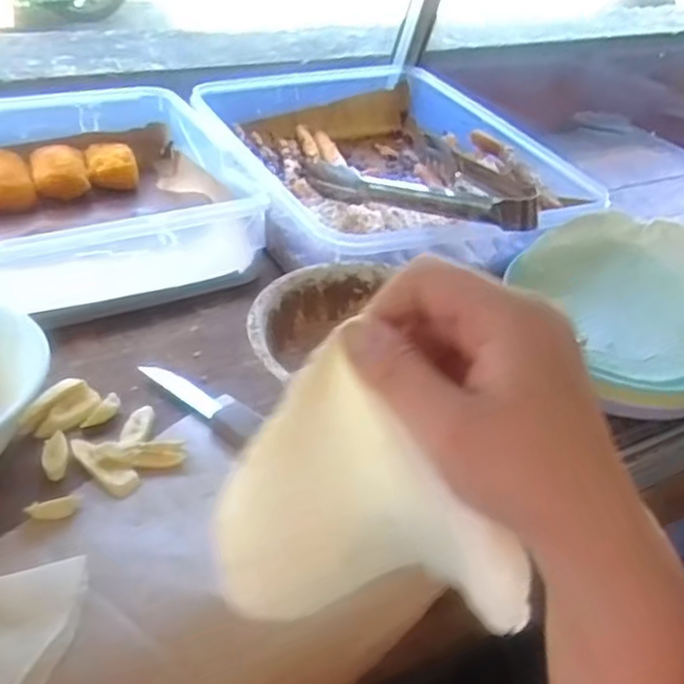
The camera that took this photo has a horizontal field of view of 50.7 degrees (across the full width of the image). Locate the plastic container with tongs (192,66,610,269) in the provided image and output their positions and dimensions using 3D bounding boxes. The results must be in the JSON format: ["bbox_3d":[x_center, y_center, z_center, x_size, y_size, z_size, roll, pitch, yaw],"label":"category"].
[{"bbox_3d":[0.037,-0.170,0.690,0.277,0.113,0.391,-13,45,-22],"label":"plastic container with tongs"}]

